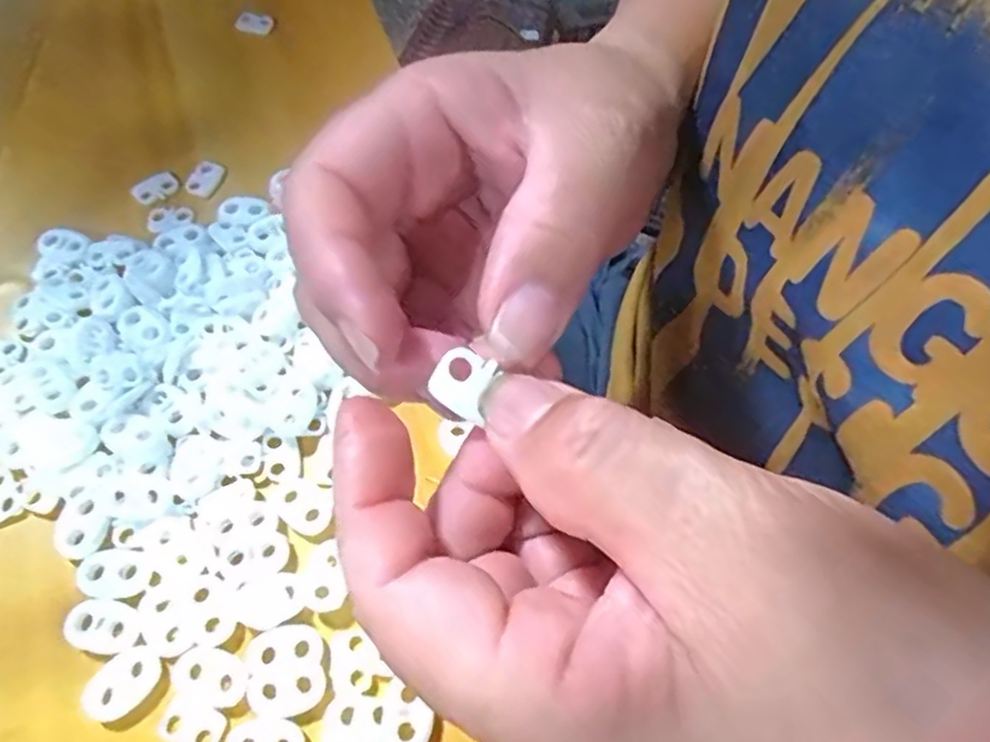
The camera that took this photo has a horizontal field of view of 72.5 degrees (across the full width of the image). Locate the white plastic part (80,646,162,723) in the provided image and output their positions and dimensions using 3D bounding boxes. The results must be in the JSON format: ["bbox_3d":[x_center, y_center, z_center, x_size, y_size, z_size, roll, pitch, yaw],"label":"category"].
[{"bbox_3d":[-0.113,0.095,0.205,0.022,0.004,0.016,-38,70,-19],"label":"white plastic part"}]

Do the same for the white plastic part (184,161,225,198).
[{"bbox_3d":[-0.127,-0.085,0.297,0.012,0.005,0.018,23,65,9],"label":"white plastic part"}]

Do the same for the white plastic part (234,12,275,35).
[{"bbox_3d":[-0.123,-0.177,0.343,0.018,0.006,0.009,13,63,4],"label":"white plastic part"}]

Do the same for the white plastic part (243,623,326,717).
[{"bbox_3d":[-0.065,0.092,0.208,0.023,0.004,0.025,-10,64,-7],"label":"white plastic part"}]

